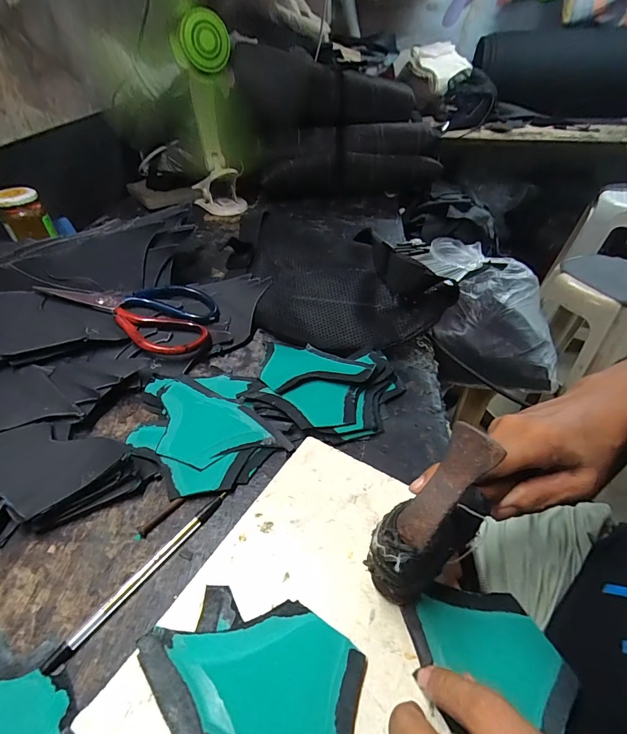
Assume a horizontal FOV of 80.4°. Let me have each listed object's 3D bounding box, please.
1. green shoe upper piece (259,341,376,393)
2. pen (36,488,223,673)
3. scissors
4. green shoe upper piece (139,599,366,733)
[{"bbox_3d":[0.002,-0.006,0.393,0.114,0.012,0.081,1,43,2],"label":"green shoe upper piece"},{"bbox_3d":[-0.118,0.143,0.263,0.009,0.007,0.142,28,50,27],"label":"pen"},{"bbox_3d":[-0.204,-0.055,0.420,0.181,0.018,0.101,3,51,-16],"label":"scissors"},{"bbox_3d":[-0.018,0.172,0.191,0.146,0.015,0.082,29,50,28],"label":"green shoe upper piece"}]

